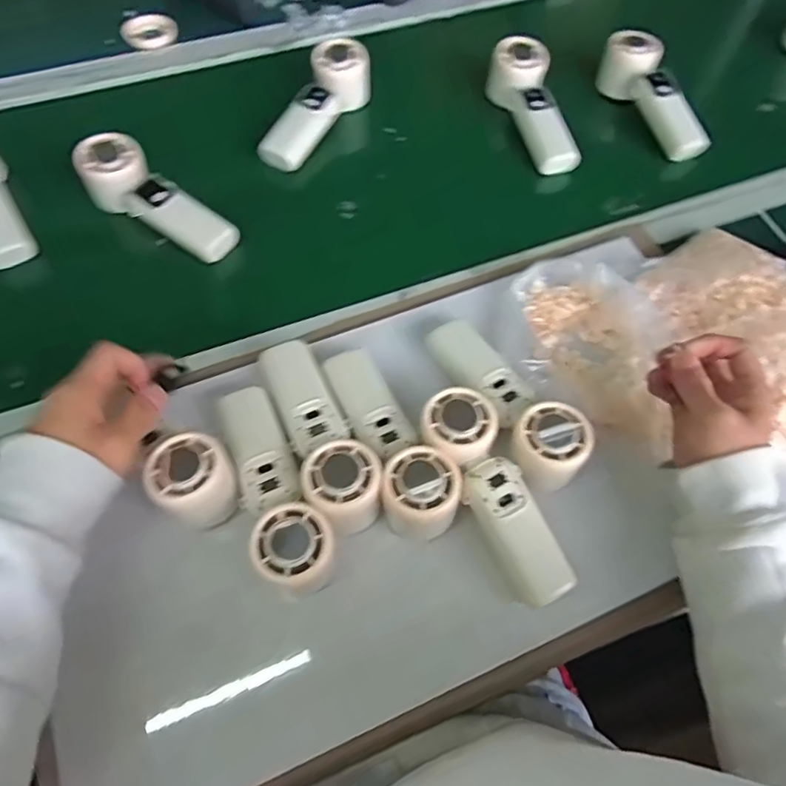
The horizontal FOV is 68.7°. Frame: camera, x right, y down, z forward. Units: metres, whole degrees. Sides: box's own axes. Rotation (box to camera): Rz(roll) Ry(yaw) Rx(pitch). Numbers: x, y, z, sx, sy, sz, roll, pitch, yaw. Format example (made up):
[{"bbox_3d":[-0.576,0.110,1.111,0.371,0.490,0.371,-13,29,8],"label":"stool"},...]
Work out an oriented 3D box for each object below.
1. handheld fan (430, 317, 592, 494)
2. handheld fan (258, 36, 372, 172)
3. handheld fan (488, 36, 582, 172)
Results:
[{"bbox_3d":[0.087,0.003,0.465,0.059,0.047,0.167,-32,69,-16],"label":"handheld fan"},{"bbox_3d":[-0.084,-0.318,0.640,0.059,0.060,0.166,25,65,10],"label":"handheld fan"},{"bbox_3d":[0.157,-0.324,0.646,0.061,0.053,0.159,-11,64,-7],"label":"handheld fan"}]

